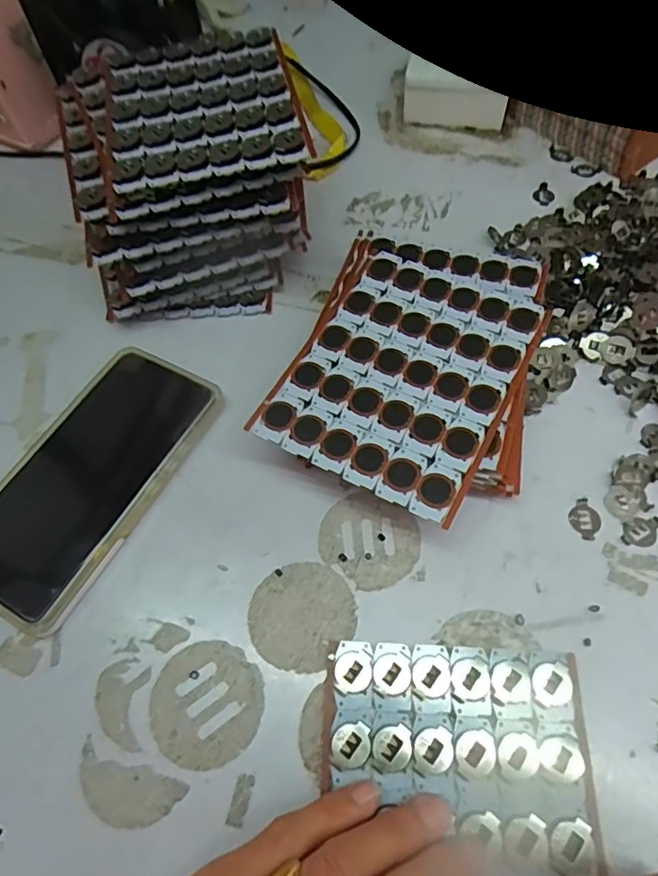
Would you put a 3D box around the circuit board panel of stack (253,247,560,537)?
[{"bbox_3d":[0.042,-0.043,0.298,0.123,0.005,0.159,25,66,17],"label":"circuit board panel of stack"}]

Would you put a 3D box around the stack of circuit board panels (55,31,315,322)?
[{"bbox_3d":[-0.093,-0.175,0.364,0.151,0.101,0.155,-12,61,-2],"label":"stack of circuit board panels"}]

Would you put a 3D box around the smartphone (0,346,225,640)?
[{"bbox_3d":[-0.138,0.021,0.309,0.083,0.013,0.165,24,66,16],"label":"smartphone"}]

